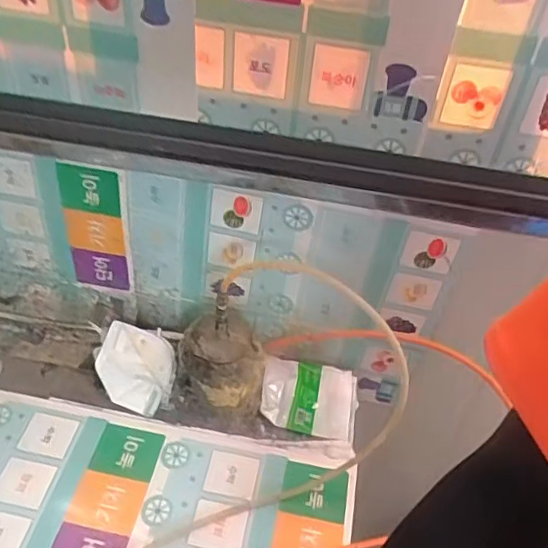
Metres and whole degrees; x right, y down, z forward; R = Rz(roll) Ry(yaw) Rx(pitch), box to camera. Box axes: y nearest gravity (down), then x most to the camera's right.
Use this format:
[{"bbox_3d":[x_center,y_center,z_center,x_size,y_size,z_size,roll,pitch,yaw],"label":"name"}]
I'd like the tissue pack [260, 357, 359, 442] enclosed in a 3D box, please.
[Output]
[{"bbox_3d":[0.054,0.188,0.900,0.144,0.035,0.137,10,43,4],"label":"tissue pack"}]

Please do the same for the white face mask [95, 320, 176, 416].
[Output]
[{"bbox_3d":[-0.205,0.140,0.876,0.120,0.055,0.116,14,44,9],"label":"white face mask"}]

